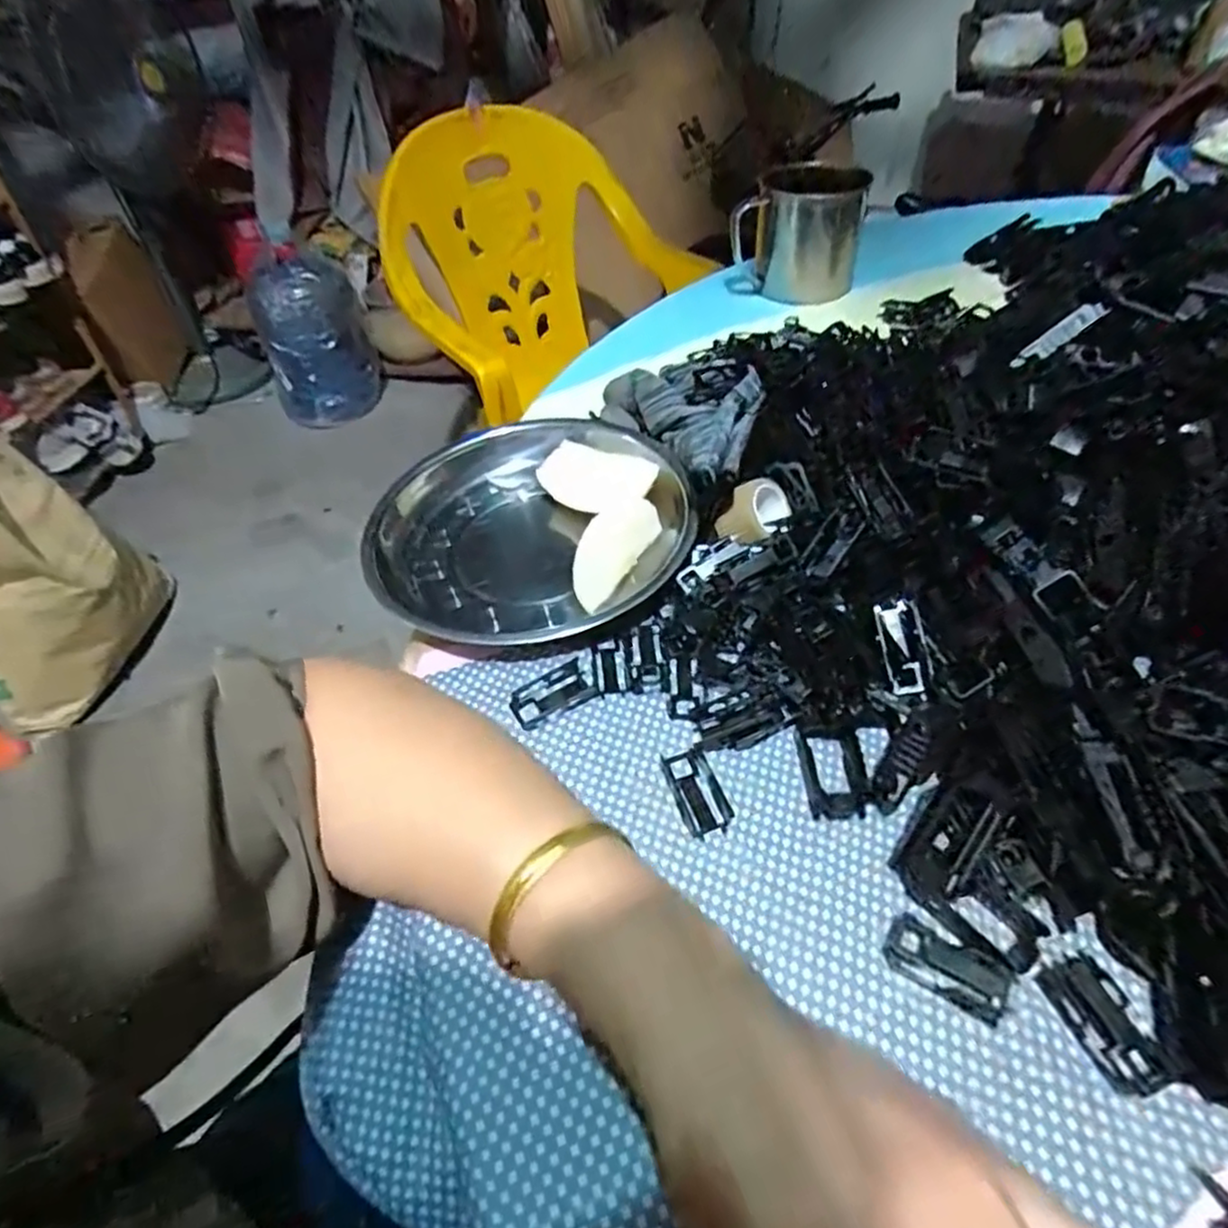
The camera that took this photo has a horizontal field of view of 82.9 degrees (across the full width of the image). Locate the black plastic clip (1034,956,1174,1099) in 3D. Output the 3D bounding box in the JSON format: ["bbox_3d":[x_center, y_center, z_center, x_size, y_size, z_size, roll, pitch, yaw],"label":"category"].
[{"bbox_3d":[0.165,0.138,0.233,0.020,0.004,0.040,-16,48,-10],"label":"black plastic clip"}]

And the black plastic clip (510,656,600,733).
[{"bbox_3d":[-0.029,0.040,0.337,0.040,0.007,0.023,-26,51,-18],"label":"black plastic clip"}]

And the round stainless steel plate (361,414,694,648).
[{"bbox_3d":[-0.048,-0.048,0.399,0.175,0.036,0.178,-2,47,2],"label":"round stainless steel plate"}]

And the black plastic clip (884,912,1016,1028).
[{"bbox_3d":[0.119,0.125,0.248,0.040,0.004,0.021,24,54,24],"label":"black plastic clip"}]

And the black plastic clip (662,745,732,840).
[{"bbox_3d":[0.036,0.076,0.300,0.020,0.004,0.039,-16,48,-10],"label":"black plastic clip"}]

